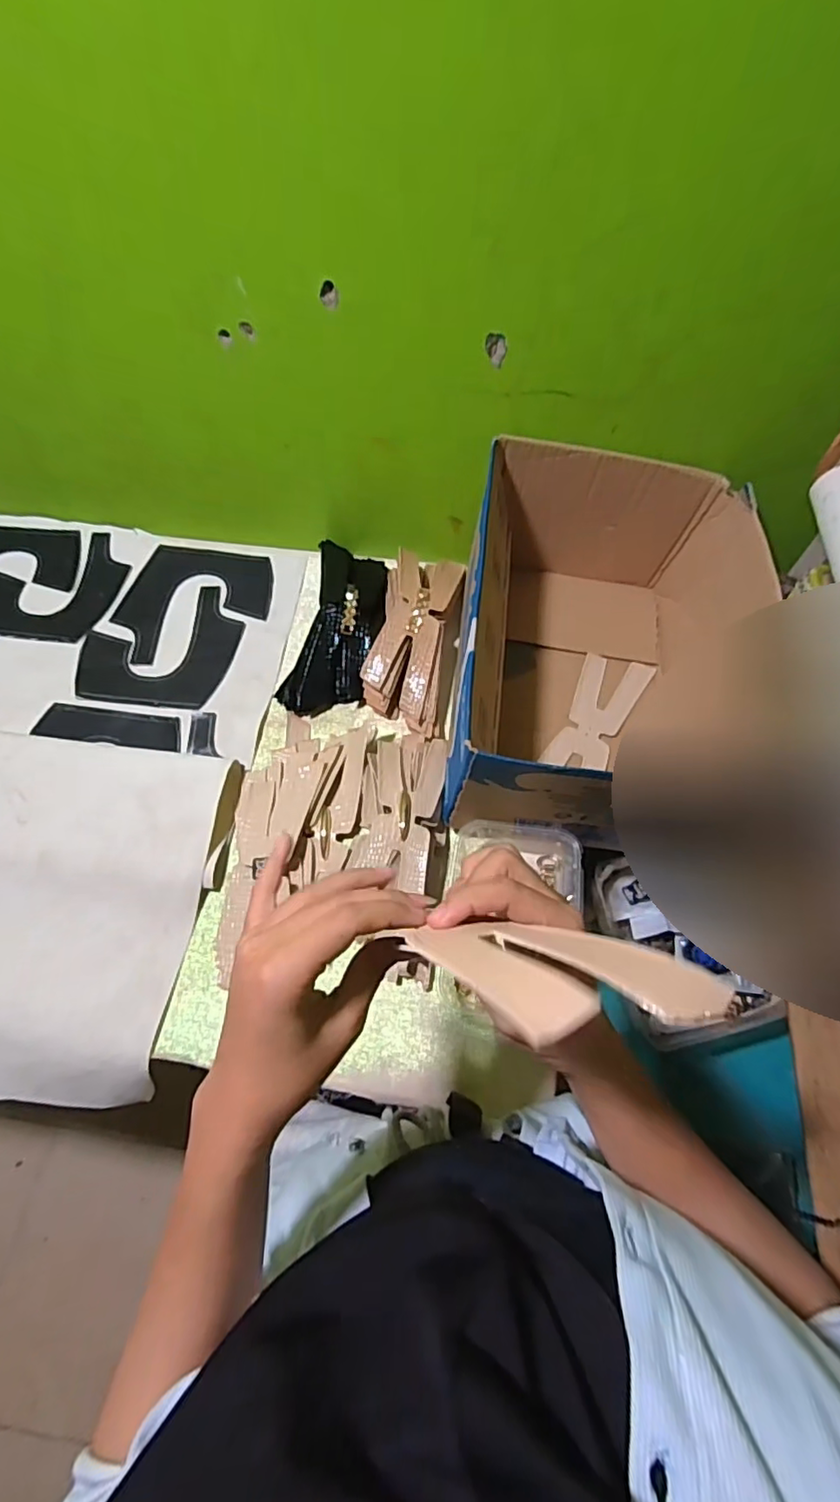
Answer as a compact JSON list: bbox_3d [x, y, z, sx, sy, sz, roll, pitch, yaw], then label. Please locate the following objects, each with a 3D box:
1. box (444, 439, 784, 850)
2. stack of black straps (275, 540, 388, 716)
[{"bbox_3d":[0.184,-0.098,0.591,0.266,0.181,0.362,8,64,4],"label":"box"},{"bbox_3d":[-0.095,-0.151,0.688,0.102,0.062,0.228,8,64,4],"label":"stack of black straps"}]

